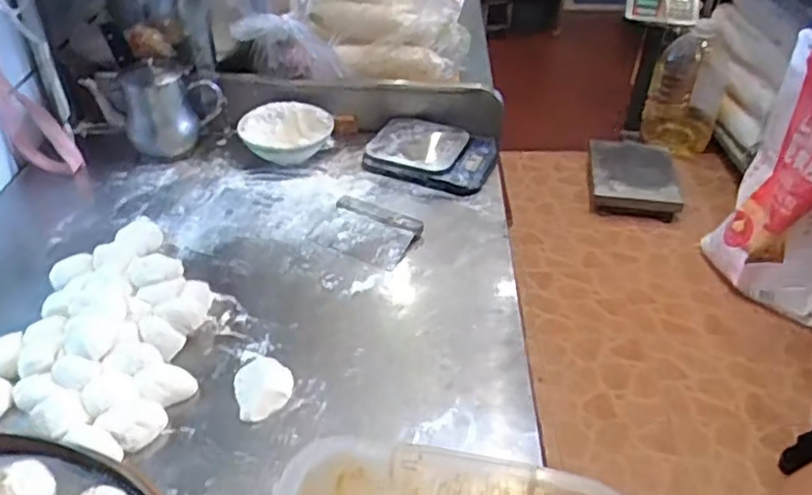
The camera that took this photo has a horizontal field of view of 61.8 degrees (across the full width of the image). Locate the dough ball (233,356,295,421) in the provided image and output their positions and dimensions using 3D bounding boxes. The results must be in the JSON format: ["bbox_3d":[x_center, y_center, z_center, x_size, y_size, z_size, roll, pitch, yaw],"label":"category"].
[{"bbox_3d":[-0.163,0.157,0.781,0.065,0.018,0.085,-11,40,-17],"label":"dough ball"}]

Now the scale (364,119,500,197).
[{"bbox_3d":[0.046,-0.166,1.168,0.211,0.052,0.169,18,40,20],"label":"scale"}]

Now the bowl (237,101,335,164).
[{"bbox_3d":[-0.204,-0.185,1.146,0.153,0.066,0.133,12,39,12],"label":"bowl"}]

